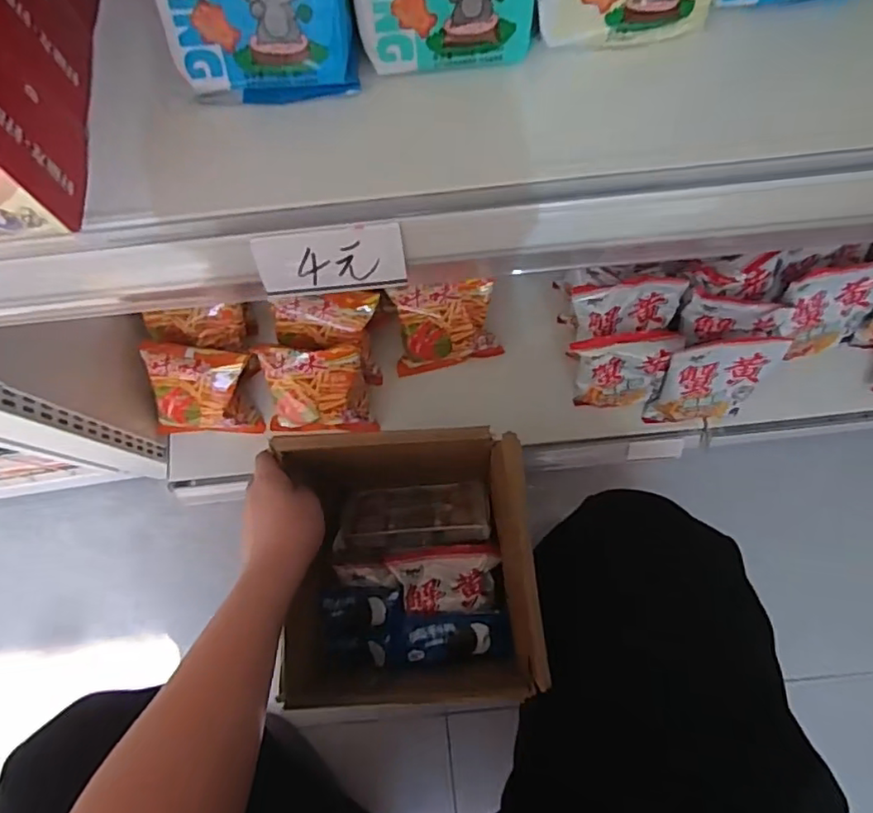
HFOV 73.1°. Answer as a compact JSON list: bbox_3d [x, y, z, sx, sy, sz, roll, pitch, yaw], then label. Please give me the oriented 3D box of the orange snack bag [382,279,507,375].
[{"bbox_3d":[0.009,-0.103,0.753,0.141,0.136,0.057,-6,33,3],"label":"orange snack bag"}]

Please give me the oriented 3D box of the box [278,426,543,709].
[{"bbox_3d":[-0.033,0.172,0.645,0.243,0.254,0.272,-5,76,0],"label":"box"}]

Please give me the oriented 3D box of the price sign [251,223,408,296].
[{"bbox_3d":[-0.055,-0.076,0.310,0.075,0.037,0.004,-5,46,2],"label":"price sign"}]

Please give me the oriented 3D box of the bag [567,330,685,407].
[{"bbox_3d":[0.226,-0.042,0.713,0.116,0.119,0.035,-3,50,9],"label":"bag"}]

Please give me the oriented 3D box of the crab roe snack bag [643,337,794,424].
[{"bbox_3d":[0.329,-0.030,0.699,0.132,0.131,0.042,-7,39,0],"label":"crab roe snack bag"}]

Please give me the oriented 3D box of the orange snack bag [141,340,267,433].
[{"bbox_3d":[-0.298,-0.016,0.746,0.145,0.137,0.045,10,37,0],"label":"orange snack bag"}]

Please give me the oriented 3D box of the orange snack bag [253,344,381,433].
[{"bbox_3d":[-0.147,-0.021,0.735,0.135,0.130,0.046,4,41,6],"label":"orange snack bag"}]

